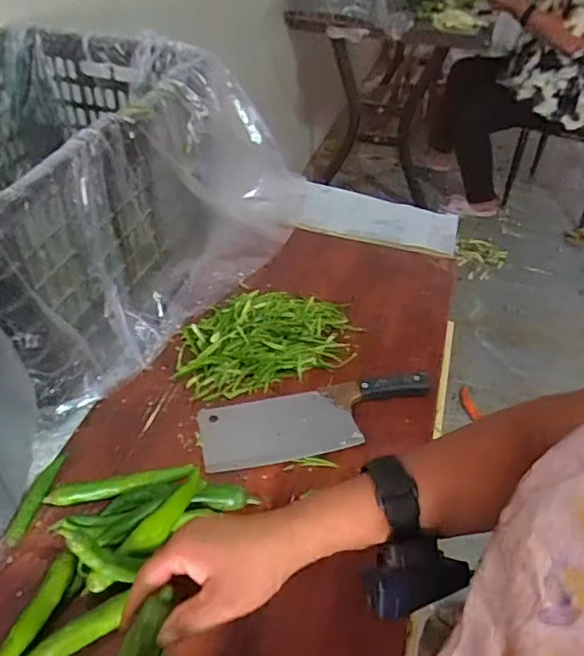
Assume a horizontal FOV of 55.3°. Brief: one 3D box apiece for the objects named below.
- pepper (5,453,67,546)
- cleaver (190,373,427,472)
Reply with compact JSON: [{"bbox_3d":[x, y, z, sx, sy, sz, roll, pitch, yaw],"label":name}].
[{"bbox_3d":[-0.259,0.170,0.569,0.020,0.018,0.100,11,43,9],"label":"pepper"},{"bbox_3d":[0.033,0.104,0.661,0.278,0.015,0.092,-7,43,-11],"label":"cleaver"}]

